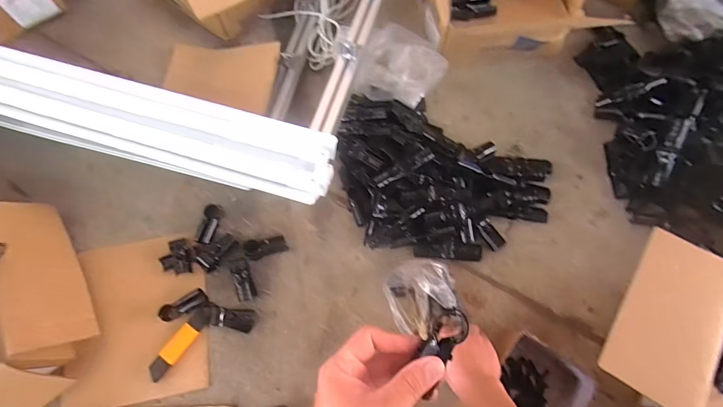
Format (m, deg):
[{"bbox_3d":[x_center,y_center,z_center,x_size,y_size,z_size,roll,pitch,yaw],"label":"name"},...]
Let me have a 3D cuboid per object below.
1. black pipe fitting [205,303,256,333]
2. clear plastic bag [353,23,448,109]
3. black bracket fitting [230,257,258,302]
[{"bbox_3d":[-0.242,0.210,0.670,0.091,0.029,0.038,14,70,-7],"label":"black pipe fitting"},{"bbox_3d":[0.070,-0.304,0.820,0.184,0.081,0.168,-27,70,-8],"label":"clear plastic bag"},{"bbox_3d":[-0.226,0.143,0.697,0.032,0.028,0.082,-16,69,-4],"label":"black bracket fitting"}]

